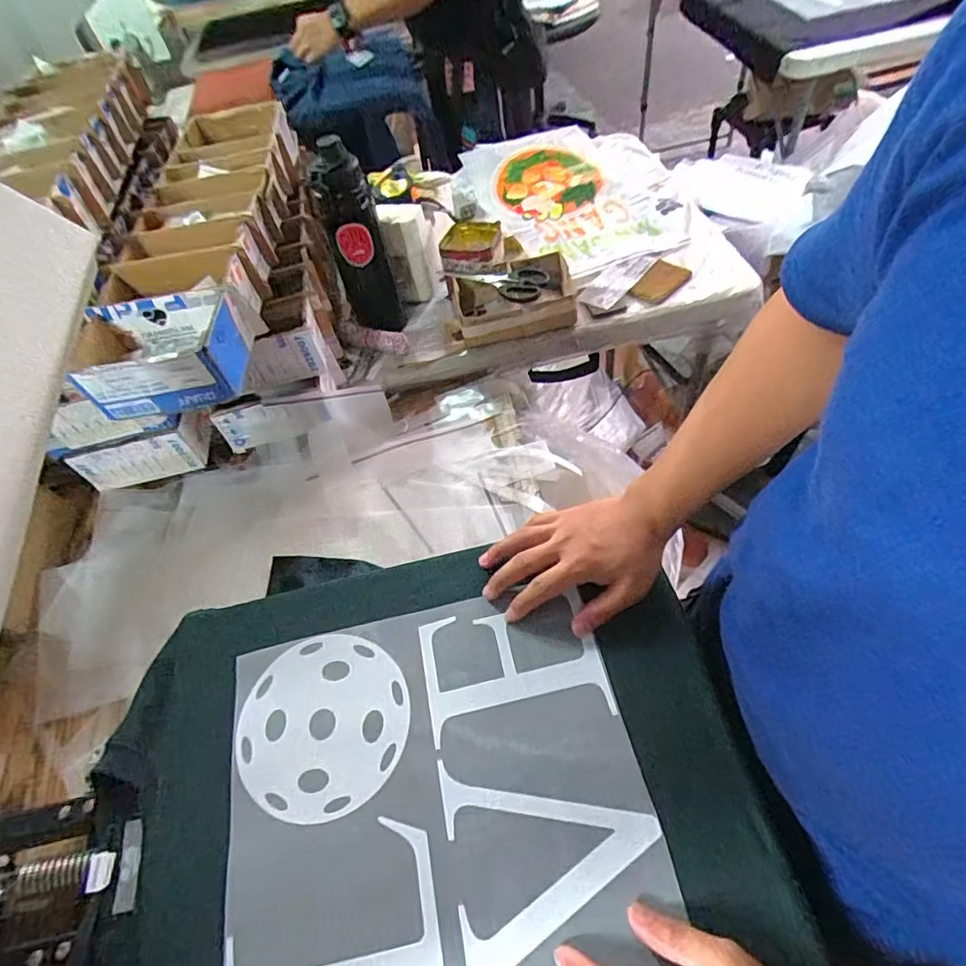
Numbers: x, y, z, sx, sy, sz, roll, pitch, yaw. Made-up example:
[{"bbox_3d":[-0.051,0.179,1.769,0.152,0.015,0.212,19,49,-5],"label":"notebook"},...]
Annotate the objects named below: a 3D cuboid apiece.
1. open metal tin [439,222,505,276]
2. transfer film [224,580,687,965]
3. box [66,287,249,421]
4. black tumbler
[{"bbox_3d":[-0.018,-0.378,0.861,0.095,0.030,0.098,-5,55,2],"label":"open metal tin"},{"bbox_3d":[-0.040,0.235,0.422,0.312,0.011,0.278,-13,55,-3],"label":"transfer film"},{"bbox_3d":[-0.357,-0.144,0.603,0.158,0.069,0.112,-9,54,3],"label":"box"},{"bbox_3d":[-0.176,-0.330,0.793,0.079,0.276,0.086,-5,55,7],"label":"black tumbler"}]

